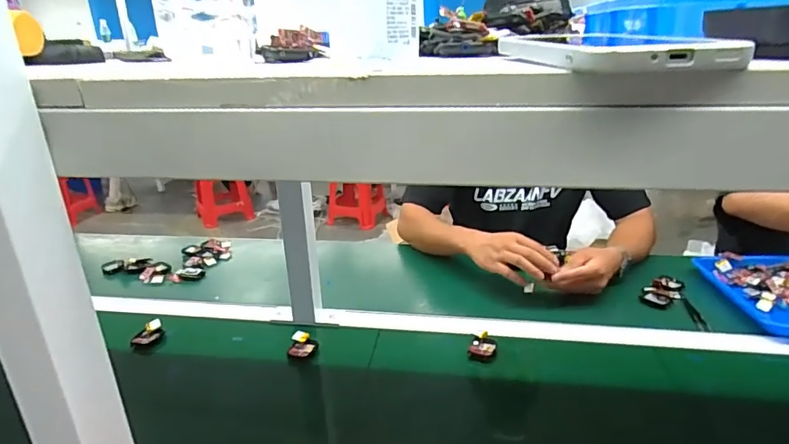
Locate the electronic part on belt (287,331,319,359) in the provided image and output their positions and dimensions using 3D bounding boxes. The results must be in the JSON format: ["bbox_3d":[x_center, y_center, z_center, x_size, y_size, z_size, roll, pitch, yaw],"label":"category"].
[{"bbox_3d":[-0.136,0.182,0.722,0.042,0.020,0.044,-5,18,-4],"label":"electronic part on belt"}]

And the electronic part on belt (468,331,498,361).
[{"bbox_3d":[0.130,0.181,0.709,0.038,0.018,0.047,2,19,19],"label":"electronic part on belt"}]

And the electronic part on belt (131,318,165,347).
[{"bbox_3d":[-0.390,0.176,0.762,0.046,0.021,0.041,-14,20,-29],"label":"electronic part on belt"}]

